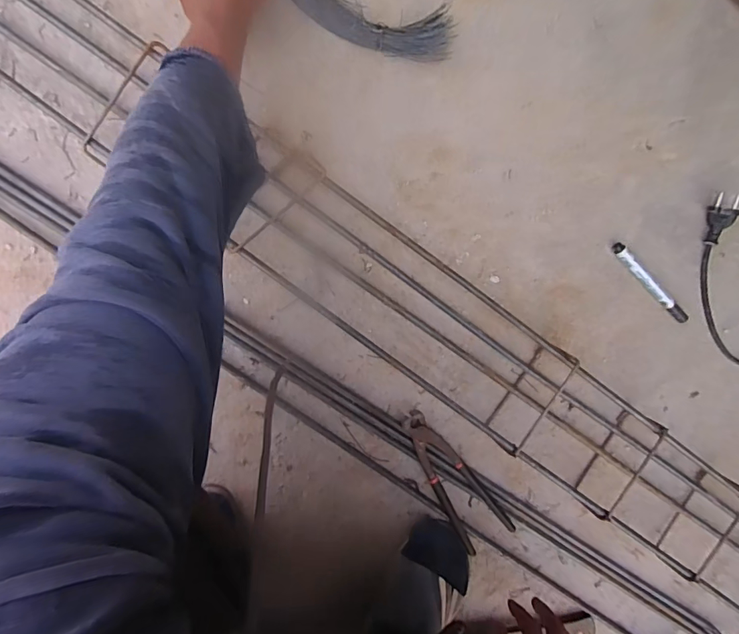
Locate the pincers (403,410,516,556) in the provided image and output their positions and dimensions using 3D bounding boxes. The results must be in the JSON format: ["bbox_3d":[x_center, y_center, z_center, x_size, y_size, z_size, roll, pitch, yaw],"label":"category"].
[{"bbox_3d":[0.103,0.222,0.597,0.069,0.025,0.215,-39,100,2],"label":"pincers"}]

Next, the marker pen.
[{"bbox_3d":[0.372,-0.043,0.583,0.144,0.013,0.017,42,93,-9],"label":"marker pen"}]

